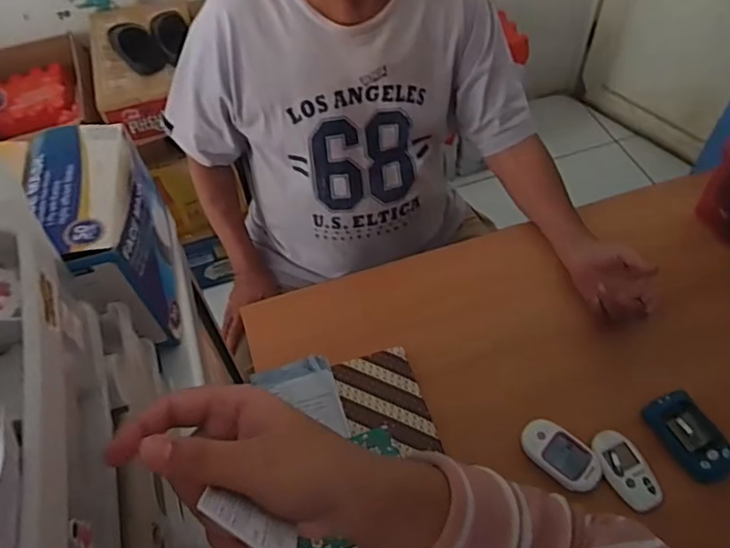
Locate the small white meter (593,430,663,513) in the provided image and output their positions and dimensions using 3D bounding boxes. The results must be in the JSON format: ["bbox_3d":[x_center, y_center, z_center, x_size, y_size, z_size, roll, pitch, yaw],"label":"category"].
[{"bbox_3d":[0.317,0.237,0.697,0.047,0.015,0.096,-22,57,-12],"label":"small white meter"}]

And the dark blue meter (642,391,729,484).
[{"bbox_3d":[0.406,0.202,0.718,0.057,0.034,0.111,-27,58,-16],"label":"dark blue meter"}]

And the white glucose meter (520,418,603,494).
[{"bbox_3d":[0.239,0.220,0.704,0.098,0.014,0.055,37,64,25],"label":"white glucose meter"}]

